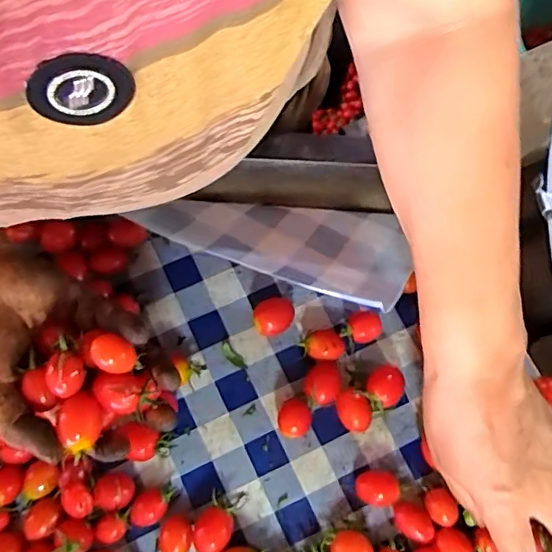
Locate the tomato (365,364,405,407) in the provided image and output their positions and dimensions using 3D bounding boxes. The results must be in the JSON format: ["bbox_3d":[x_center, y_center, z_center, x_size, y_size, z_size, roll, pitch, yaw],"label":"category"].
[{"bbox_3d":[0.079,0.078,0.407,0.026,0.023,0.027,0,76,1],"label":"tomato"}]

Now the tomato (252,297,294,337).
[{"bbox_3d":[-0.001,0.030,0.420,0.030,0.021,0.025,-37,78,-8],"label":"tomato"}]

